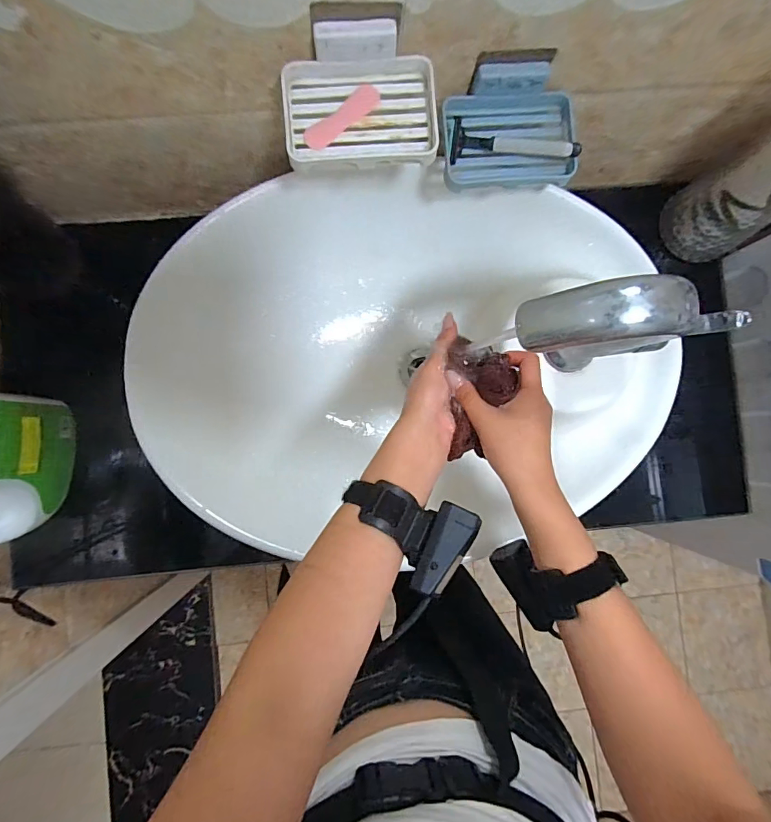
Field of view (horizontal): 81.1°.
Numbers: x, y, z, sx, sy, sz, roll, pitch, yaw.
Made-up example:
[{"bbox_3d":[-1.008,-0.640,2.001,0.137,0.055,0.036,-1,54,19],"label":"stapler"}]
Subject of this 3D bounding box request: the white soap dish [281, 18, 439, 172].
[{"bbox_3d":[-0.021,-0.255,0.372,0.128,0.051,0.095,-5,88,-3],"label":"white soap dish"}]

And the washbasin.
[{"bbox_3d":[0.015,-0.073,0.536,0.545,0.138,0.375,-6,88,-3],"label":"washbasin"}]

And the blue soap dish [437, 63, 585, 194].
[{"bbox_3d":[0.120,-0.268,0.426,0.129,0.050,0.093,-4,88,-3],"label":"blue soap dish"}]

